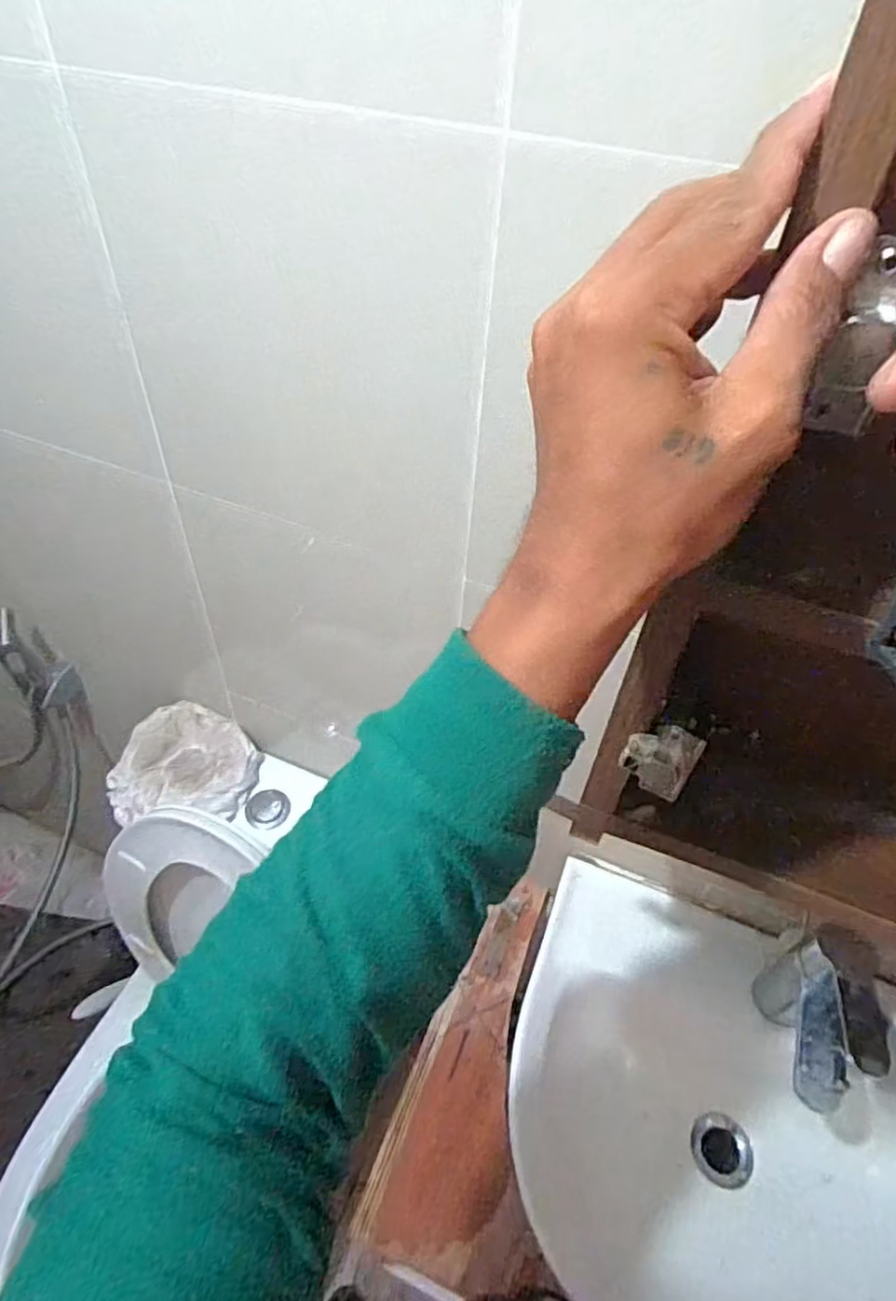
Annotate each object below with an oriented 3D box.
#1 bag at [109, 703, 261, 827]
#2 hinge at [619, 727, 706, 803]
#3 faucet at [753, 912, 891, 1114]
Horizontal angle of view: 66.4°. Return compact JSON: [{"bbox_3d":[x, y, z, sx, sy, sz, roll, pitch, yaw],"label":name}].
[{"bbox_3d":[-0.334,0.141,0.875,0.178,0.064,0.148,-4,46,-8],"label":"bag"},{"bbox_3d":[0.122,0.063,0.396,0.037,0.045,0.018,24,49,19],"label":"hinge"},{"bbox_3d":[0.313,0.308,0.577,0.041,0.143,0.138,11,46,6],"label":"faucet"}]

